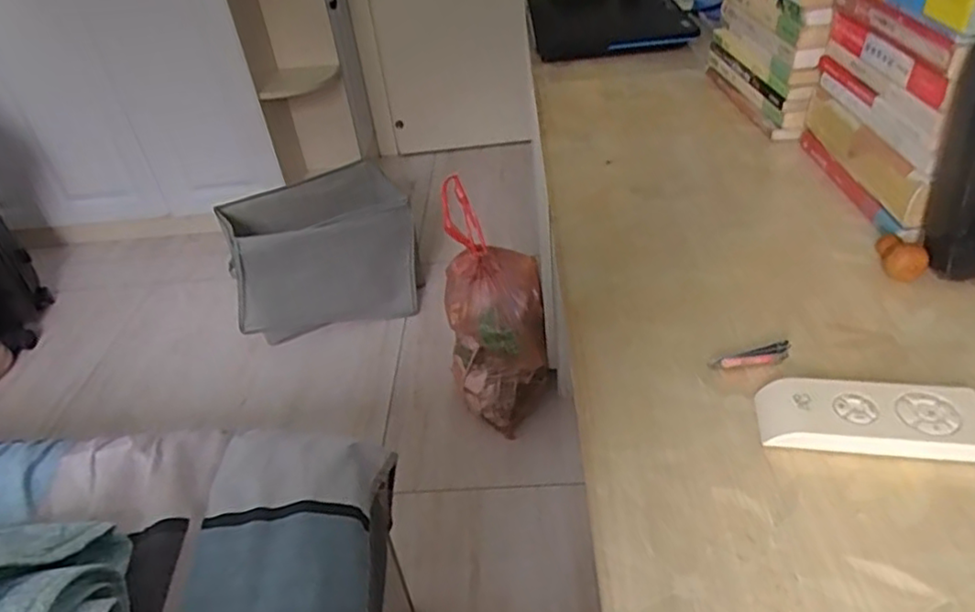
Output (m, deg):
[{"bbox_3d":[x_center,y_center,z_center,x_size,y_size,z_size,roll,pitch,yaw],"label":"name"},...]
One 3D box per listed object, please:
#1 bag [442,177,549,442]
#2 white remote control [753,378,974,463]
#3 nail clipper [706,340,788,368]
[{"bbox_3d":[0.013,0.005,1.355,0.201,0.535,0.172,-7,14,0],"label":"bag"},{"bbox_3d":[0.238,0.070,0.406,0.126,0.022,0.048,2,39,12],"label":"white remote control"},{"bbox_3d":[0.186,0.037,0.458,0.054,0.012,0.011,-8,38,-1],"label":"nail clipper"}]

